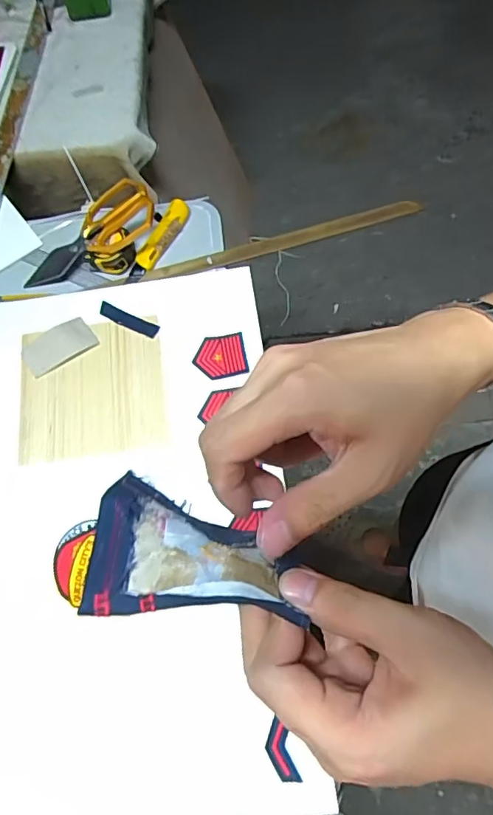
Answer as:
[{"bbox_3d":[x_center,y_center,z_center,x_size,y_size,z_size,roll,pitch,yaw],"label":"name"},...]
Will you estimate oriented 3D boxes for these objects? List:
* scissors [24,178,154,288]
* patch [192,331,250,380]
[{"bbox_3d":[-0.234,-0.248,0.777,0.220,0.024,0.097,-33,68,12],"label":"scissors"},{"bbox_3d":[-0.036,-0.070,0.721,0.069,0.004,0.065,-12,66,3],"label":"patch"}]

